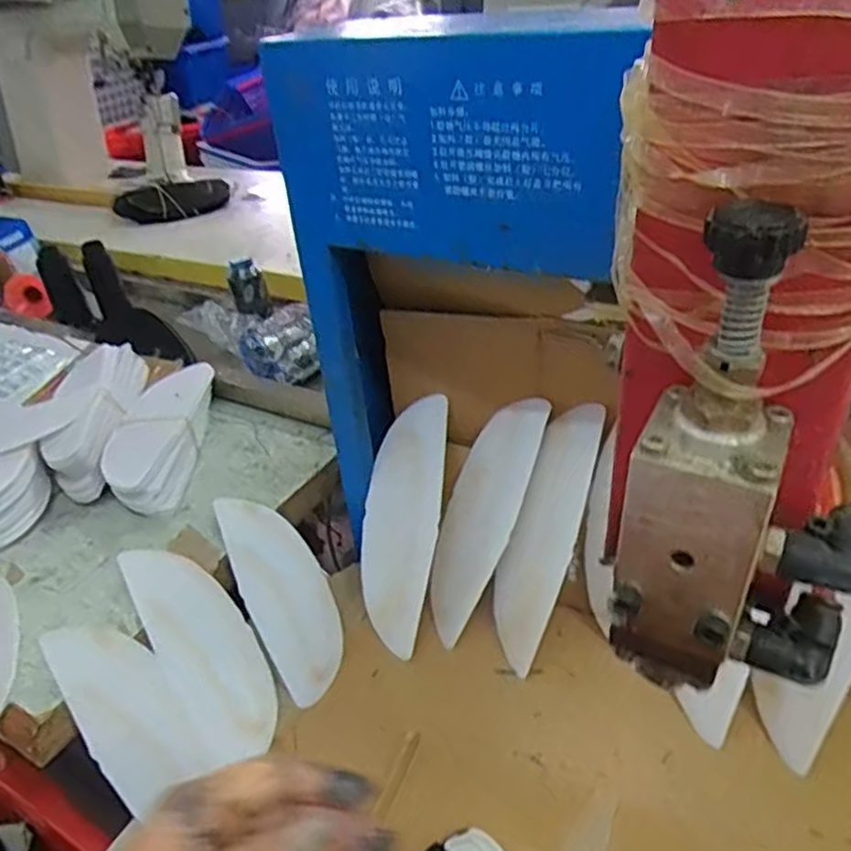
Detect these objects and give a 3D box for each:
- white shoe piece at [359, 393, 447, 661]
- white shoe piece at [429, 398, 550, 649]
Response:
[{"bbox_3d":[-0.023,0.082,0.604,0.068,0.212,0.018,7,-3,18],"label":"white shoe piece"},{"bbox_3d":[0.045,0.080,0.594,0.059,0.204,0.015,20,1,32],"label":"white shoe piece"}]

